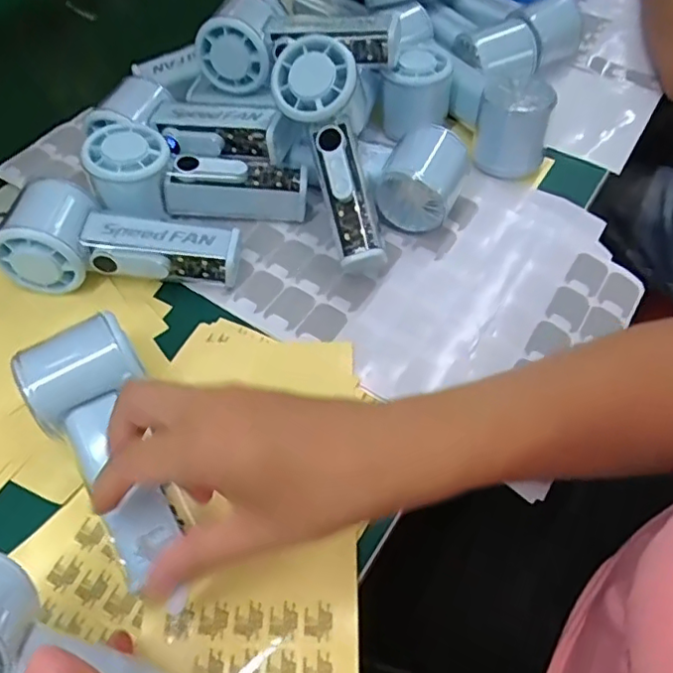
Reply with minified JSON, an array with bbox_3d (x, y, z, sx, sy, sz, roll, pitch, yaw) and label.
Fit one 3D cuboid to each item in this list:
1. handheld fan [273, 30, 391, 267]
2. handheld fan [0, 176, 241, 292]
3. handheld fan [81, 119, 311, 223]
[{"bbox_3d":[0.001,-0.122,0.418,0.053,0.060,0.154,-13,90,9],"label":"handheld fan"},{"bbox_3d":[-0.144,-0.068,0.406,0.152,0.056,0.062,5,53,-12],"label":"handheld fan"},{"bbox_3d":[-0.099,-0.116,0.432,0.151,0.045,0.058,8,53,-11],"label":"handheld fan"}]

